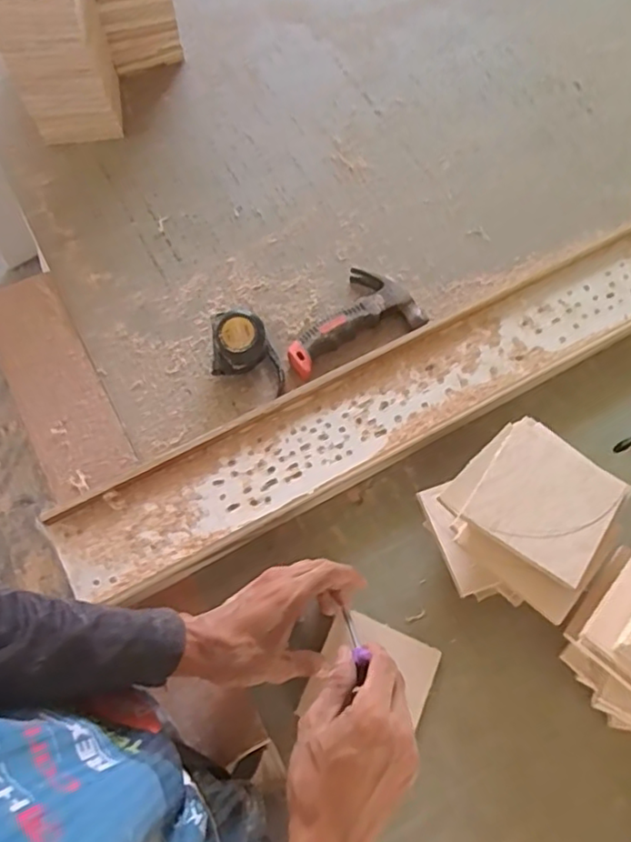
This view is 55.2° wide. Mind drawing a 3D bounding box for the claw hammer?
[{"bbox_3d":[0.034,-0.120,0.691,0.159,0.028,0.102,-23,70,-9],"label":"claw hammer"}]

